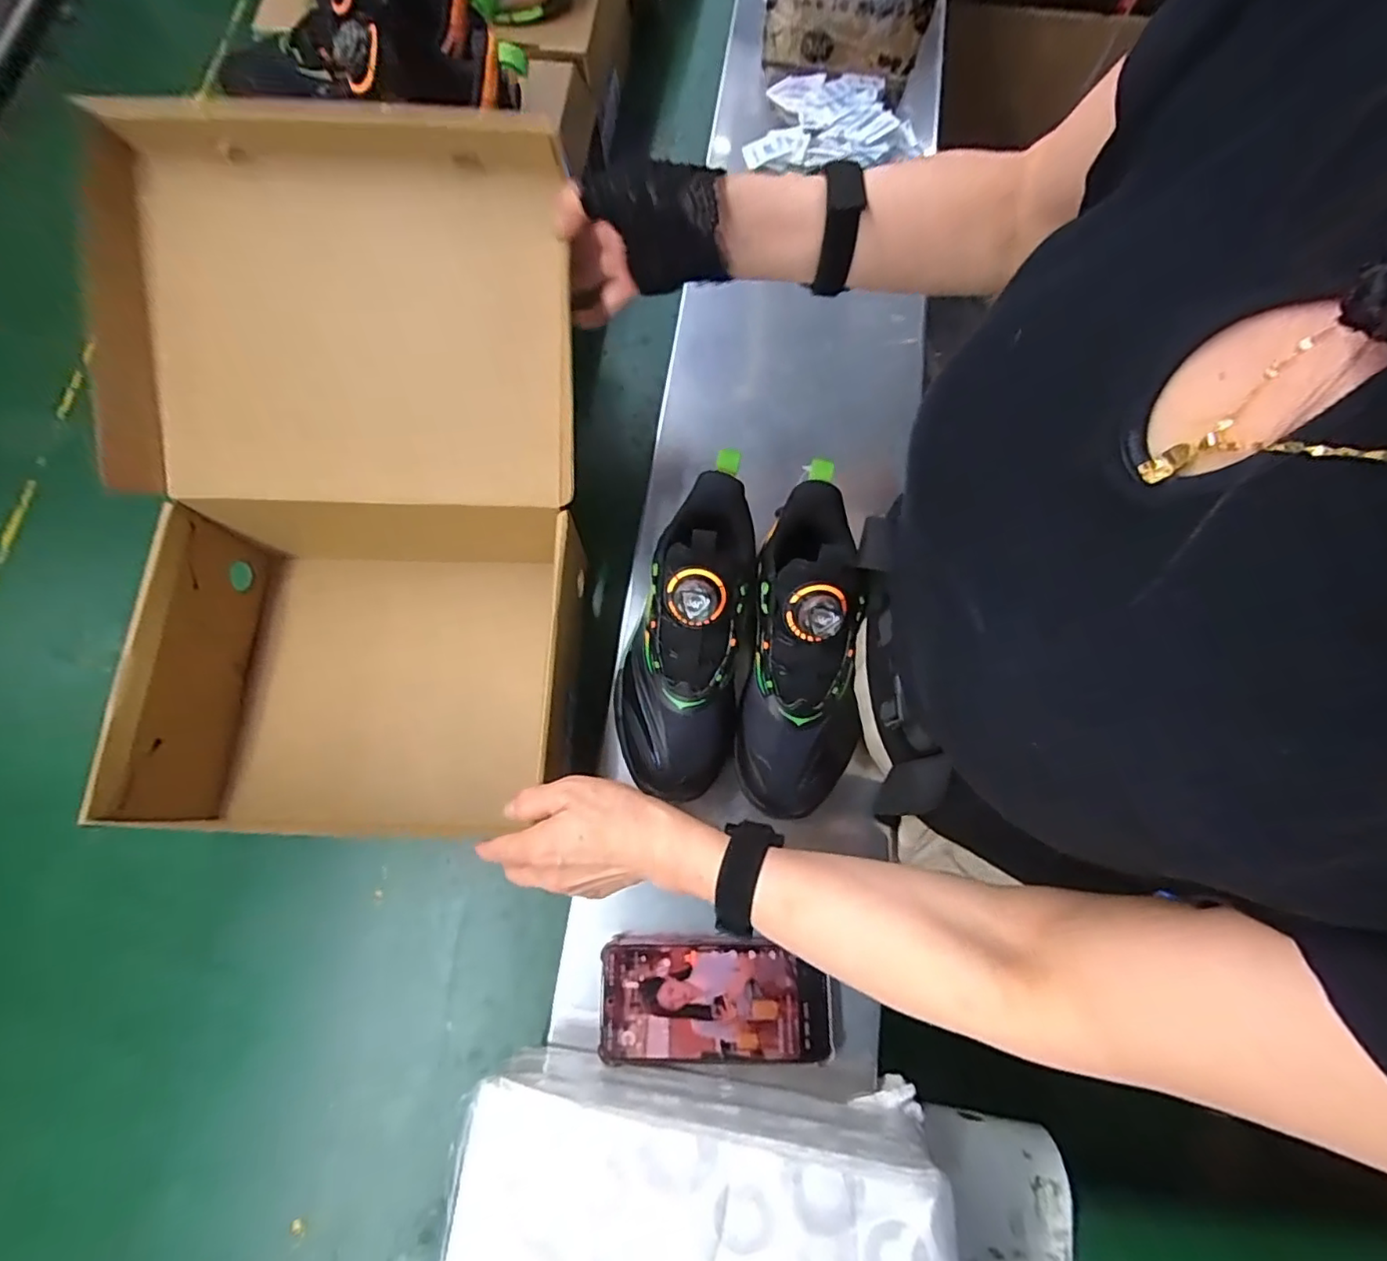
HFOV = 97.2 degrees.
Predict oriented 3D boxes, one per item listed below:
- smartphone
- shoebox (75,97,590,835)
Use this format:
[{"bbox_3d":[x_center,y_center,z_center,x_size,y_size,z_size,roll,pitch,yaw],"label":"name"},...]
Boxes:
[{"bbox_3d":[0.015,0.262,0.434,0.159,0.010,0.078,-1,76,2],"label":"smartphone"},{"bbox_3d":[-0.254,-0.094,0.458,0.315,0.215,0.455,-3,78,1],"label":"shoebox"}]

